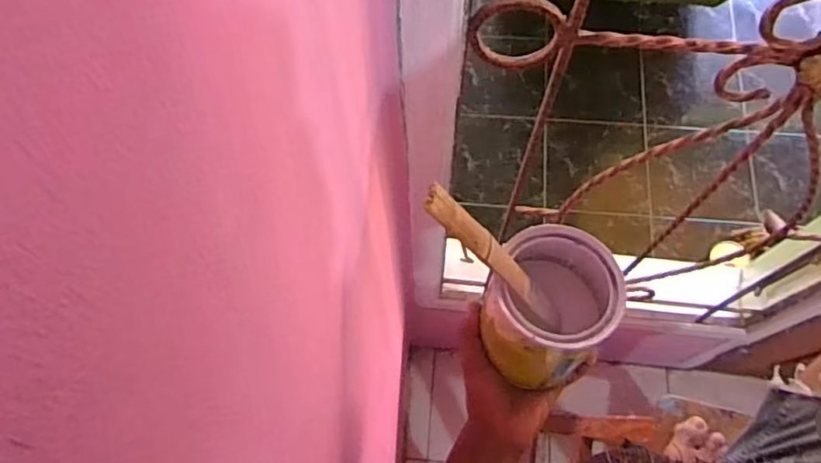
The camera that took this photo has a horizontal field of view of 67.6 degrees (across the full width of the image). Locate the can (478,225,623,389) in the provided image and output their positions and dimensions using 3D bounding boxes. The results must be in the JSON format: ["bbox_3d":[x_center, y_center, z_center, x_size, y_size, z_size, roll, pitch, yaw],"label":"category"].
[{"bbox_3d":[0.117,0.065,0.539,0.100,0.111,0.109,0,69,1],"label":"can"}]

